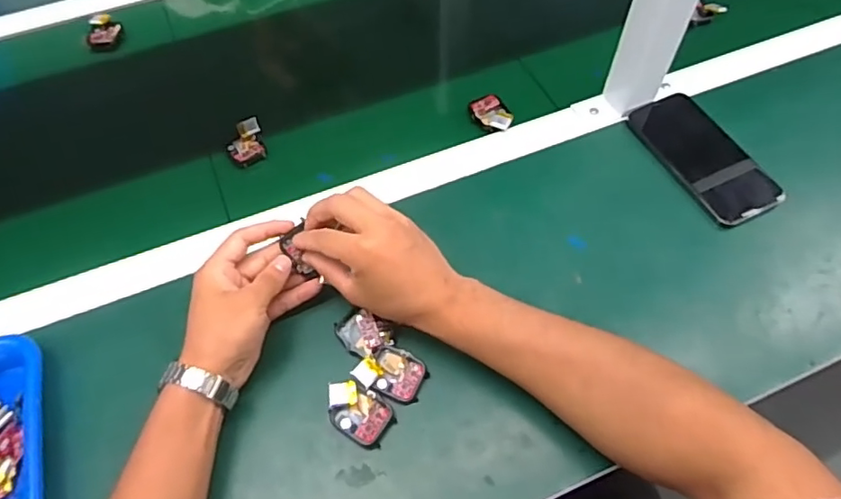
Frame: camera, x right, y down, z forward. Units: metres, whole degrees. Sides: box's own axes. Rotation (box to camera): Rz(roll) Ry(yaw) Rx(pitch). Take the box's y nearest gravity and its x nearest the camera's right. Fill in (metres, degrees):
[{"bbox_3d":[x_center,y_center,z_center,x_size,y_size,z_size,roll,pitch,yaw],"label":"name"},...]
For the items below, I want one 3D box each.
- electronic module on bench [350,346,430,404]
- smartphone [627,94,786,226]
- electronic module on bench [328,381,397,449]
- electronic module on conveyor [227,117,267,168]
[{"bbox_3d":[-0.023,0.099,0.463,0.055,0.013,0.038,15,61,10],"label":"electronic module on bench"},{"bbox_3d":[0.288,-0.099,0.578,0.077,0.010,0.161,-25,61,-13],"label":"smartphone"},{"bbox_3d":[-0.050,0.129,0.450,0.055,0.016,0.037,30,64,18],"label":"electronic module on bench"},{"bbox_3d":[-0.186,-0.113,0.603,0.037,0.017,0.049,-16,60,-8],"label":"electronic module on conveyor"}]

